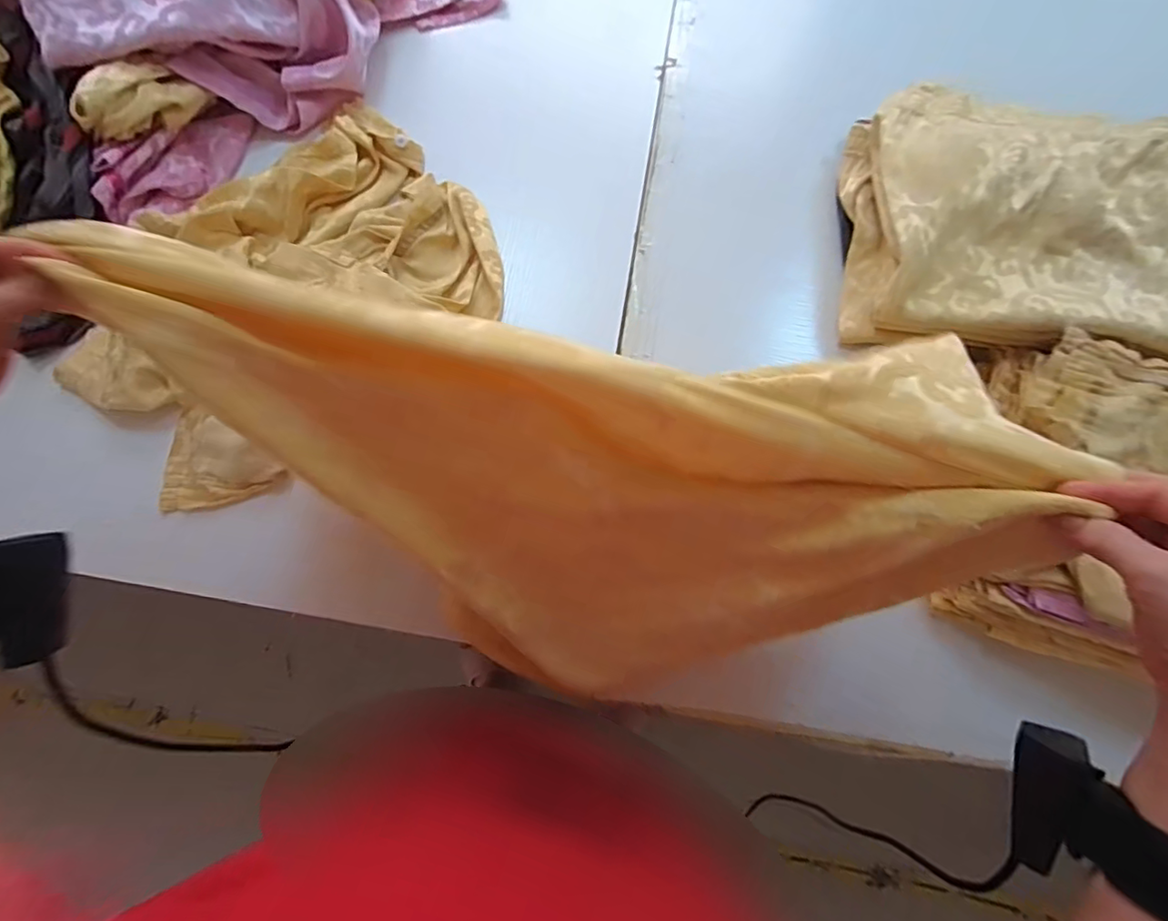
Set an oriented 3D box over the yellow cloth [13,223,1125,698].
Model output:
[{"bbox_3d":[-0.007,0.042,0.392,0.526,0.240,0.246,3,76,1],"label":"yellow cloth"}]

